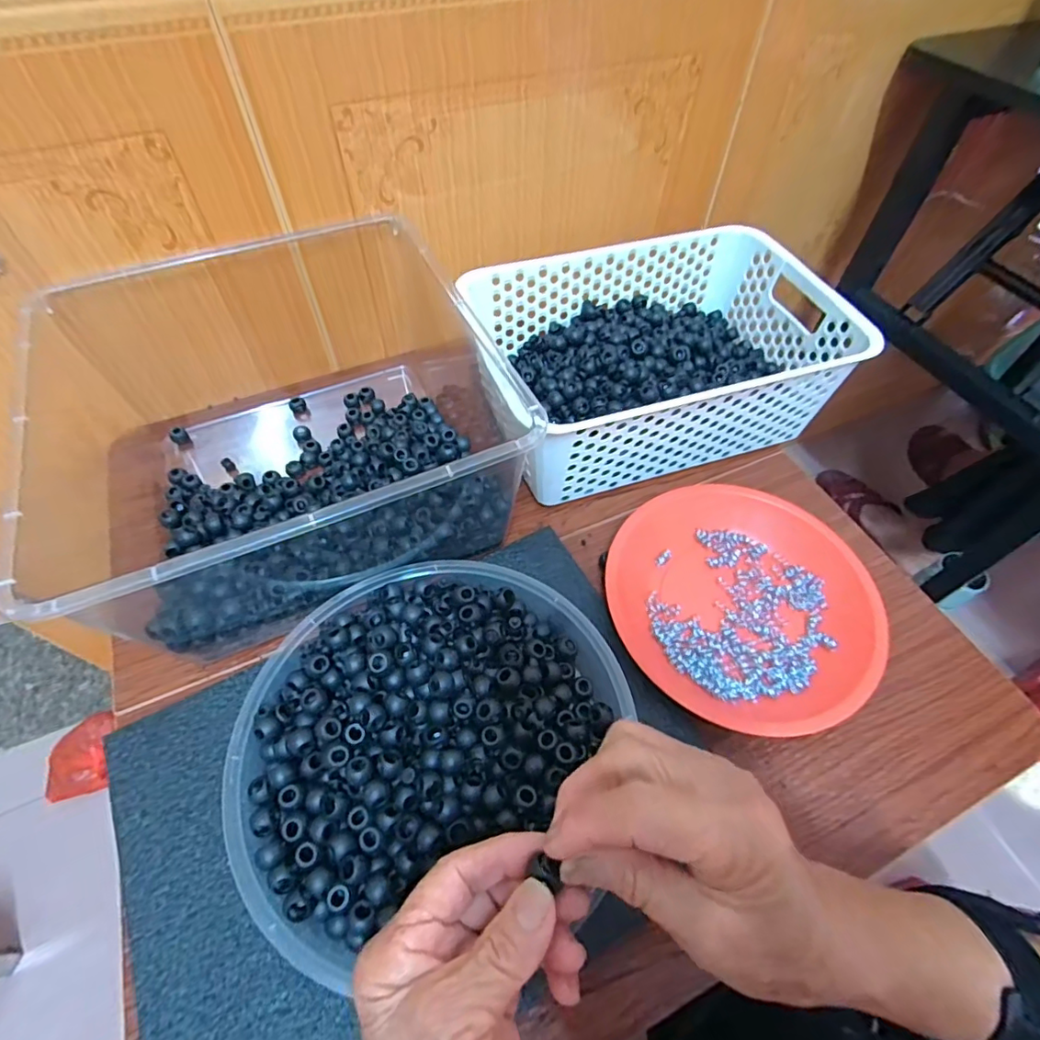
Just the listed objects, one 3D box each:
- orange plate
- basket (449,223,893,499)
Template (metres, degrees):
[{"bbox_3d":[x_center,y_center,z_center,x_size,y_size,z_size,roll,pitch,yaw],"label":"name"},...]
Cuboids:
[{"bbox_3d":[0.164,0.059,0.403,0.186,0.024,0.193,1,55,-1],"label":"orange plate"},{"bbox_3d":[0.123,-0.148,0.490,0.280,0.109,0.198,-15,57,-11],"label":"basket"}]

